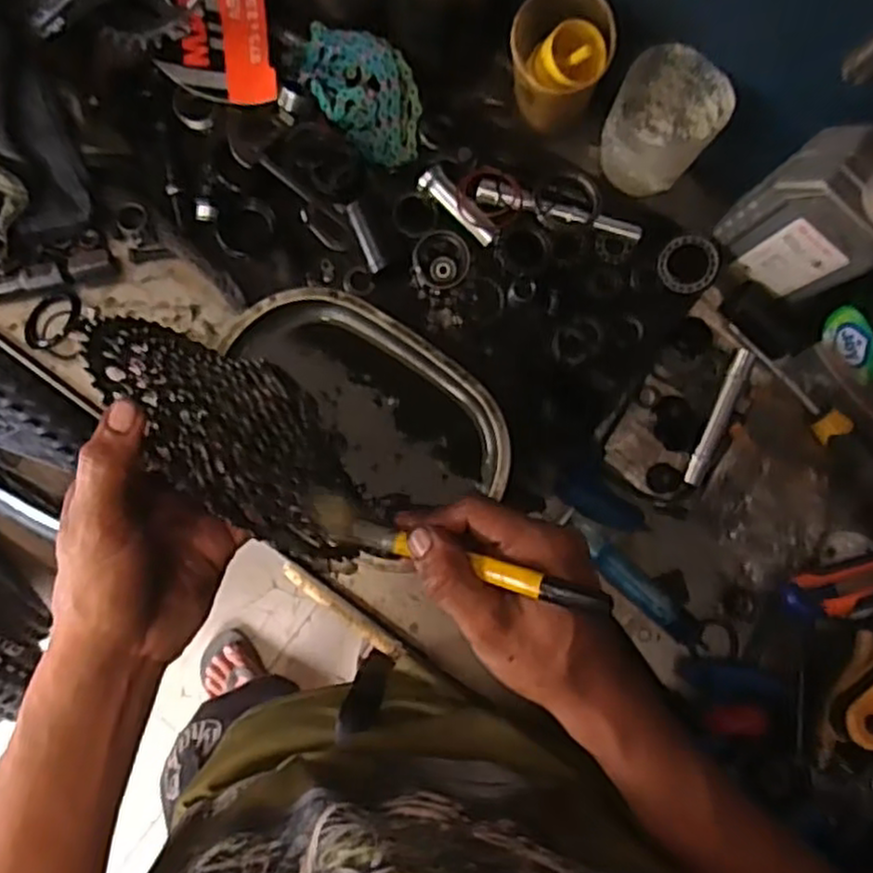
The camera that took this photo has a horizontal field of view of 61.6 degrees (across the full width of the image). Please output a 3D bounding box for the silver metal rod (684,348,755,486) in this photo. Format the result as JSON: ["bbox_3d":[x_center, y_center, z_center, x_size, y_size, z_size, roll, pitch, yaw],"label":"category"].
[{"bbox_3d":[0.209,-0.015,0.540,0.014,0.016,0.103,24,83,0],"label":"silver metal rod"}]

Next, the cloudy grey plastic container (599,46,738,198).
[{"bbox_3d":[0.158,-0.220,0.518,0.055,0.088,0.068,-43,88,-6],"label":"cloudy grey plastic container"}]

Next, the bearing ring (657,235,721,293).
[{"bbox_3d":[0.186,-0.128,0.541,0.042,0.006,0.043,-1,87,21],"label":"bearing ring"}]

